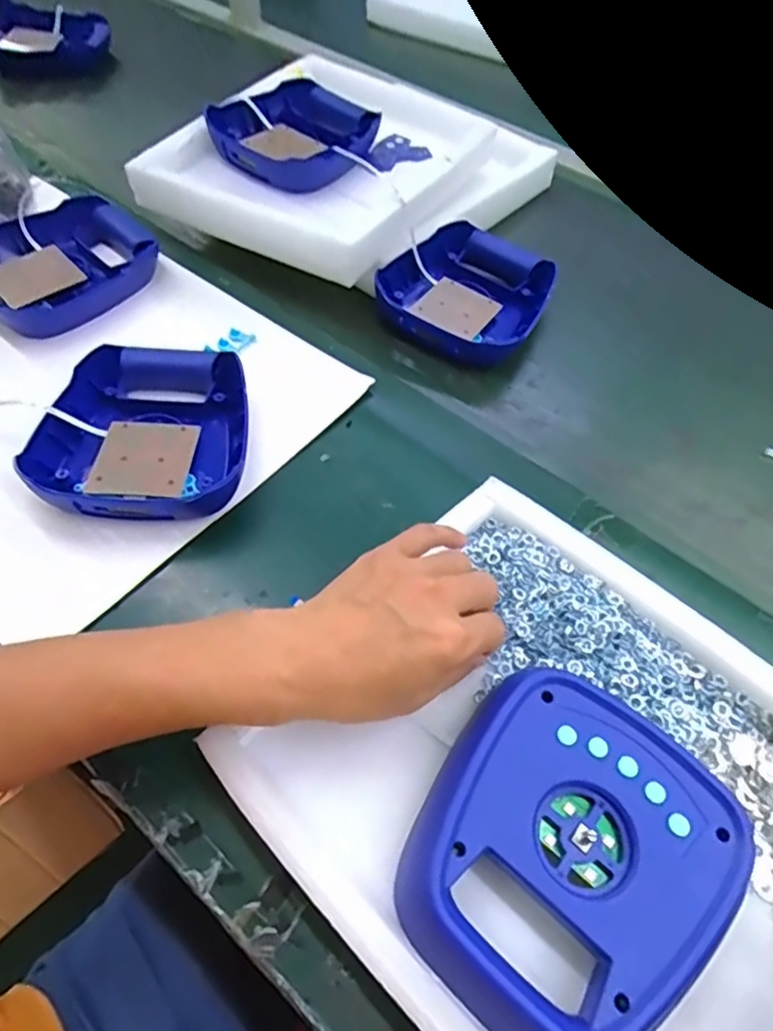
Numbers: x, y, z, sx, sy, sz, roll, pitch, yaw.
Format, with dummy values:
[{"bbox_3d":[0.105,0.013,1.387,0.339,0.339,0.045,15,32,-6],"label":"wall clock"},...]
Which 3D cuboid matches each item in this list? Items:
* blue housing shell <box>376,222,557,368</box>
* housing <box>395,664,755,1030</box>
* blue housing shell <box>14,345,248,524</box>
[{"bbox_3d":[0.091,-0.242,0.652,0.164,0.043,0.168,32,61,17],"label":"blue housing shell"},{"bbox_3d":[0.096,0.183,0.326,0.151,0.032,0.170,39,63,21],"label":"housing"},{"bbox_3d":[-0.205,-0.071,0.515,0.169,0.045,0.175,-3,57,-5],"label":"blue housing shell"}]

